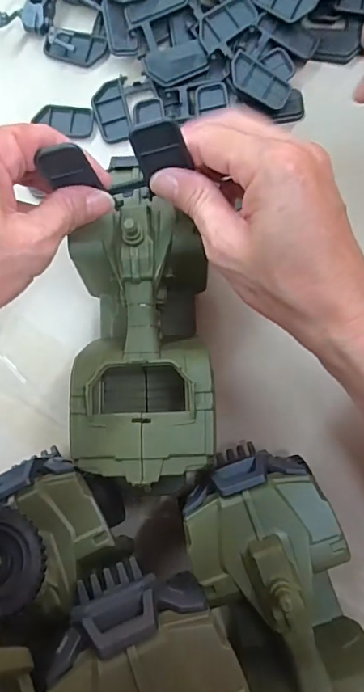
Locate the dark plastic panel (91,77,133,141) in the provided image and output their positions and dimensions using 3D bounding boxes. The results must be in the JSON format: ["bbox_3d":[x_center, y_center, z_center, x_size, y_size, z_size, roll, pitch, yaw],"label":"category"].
[{"bbox_3d":[-0.051,-0.171,0.344,0.025,0.004,0.046,-8,83,2],"label":"dark plastic panel"}]

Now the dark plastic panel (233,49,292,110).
[{"bbox_3d":[0.053,-0.181,0.327,0.044,0.009,0.025,29,86,6],"label":"dark plastic panel"}]

